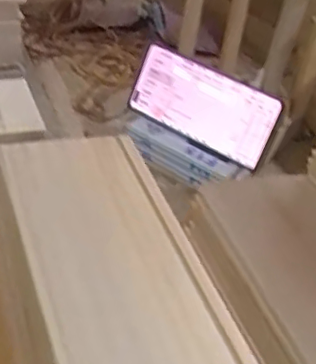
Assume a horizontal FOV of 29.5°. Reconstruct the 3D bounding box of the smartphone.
[{"bbox_3d":[0.043,-0.078,0.615,0.162,0.077,0.016,30,21,23],"label":"smartphone"}]

